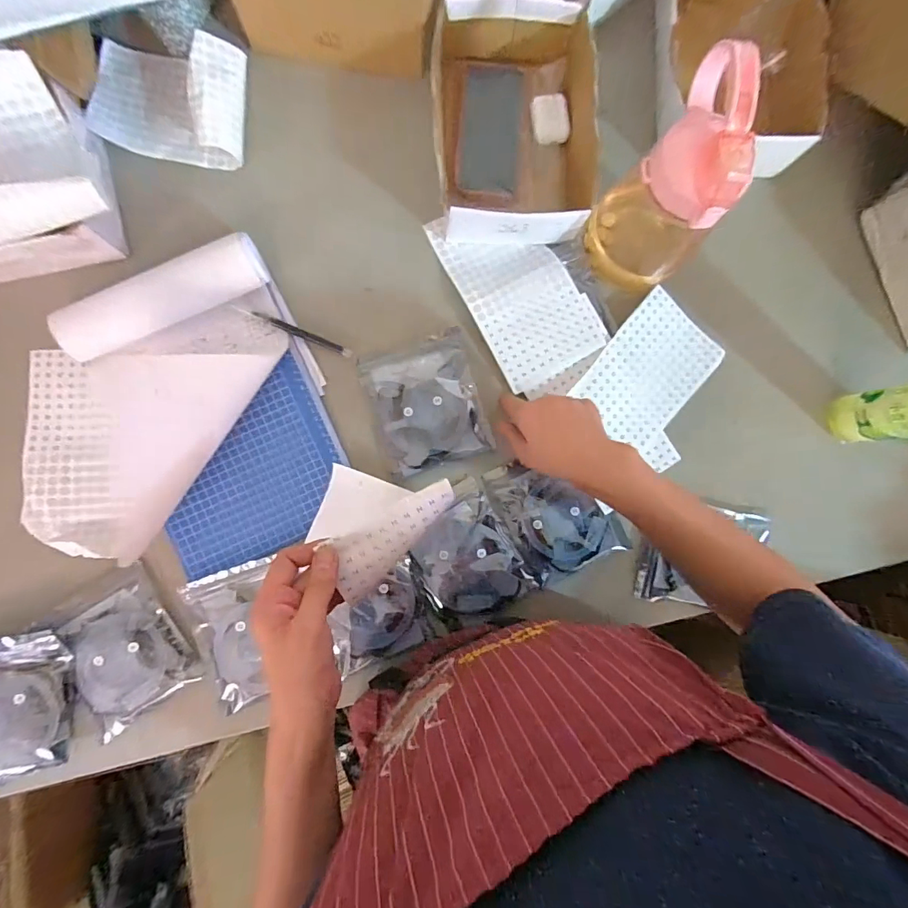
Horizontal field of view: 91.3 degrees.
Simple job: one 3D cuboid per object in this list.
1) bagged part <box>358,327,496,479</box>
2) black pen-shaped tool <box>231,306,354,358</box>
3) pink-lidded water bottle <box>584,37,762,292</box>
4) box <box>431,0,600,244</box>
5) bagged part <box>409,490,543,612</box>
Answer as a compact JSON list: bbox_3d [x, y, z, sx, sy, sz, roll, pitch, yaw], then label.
[{"bbox_3d":[-0.030,-0.059,0.514,0.123,0.008,0.145,-16,88,-6],"label":"bagged part"},{"bbox_3d":[-0.179,-0.140,0.502,0.132,0.012,0.010,22,84,-4],"label":"black pen-shaped tool"},{"bbox_3d":[0.220,-0.257,0.442,0.116,0.192,0.108,44,84,-1],"label":"pink-lidded water bottle"},{"bbox_3d":[0.068,-0.368,0.507,0.175,0.062,0.246,-3,86,-6],"label":"box"},{"bbox_3d":[0.016,0.123,0.505,0.107,0.008,0.124,-32,90,-7],"label":"bagged part"}]

